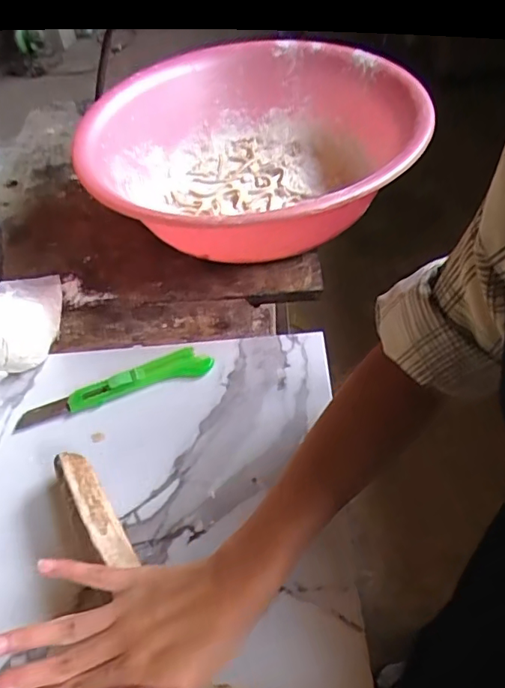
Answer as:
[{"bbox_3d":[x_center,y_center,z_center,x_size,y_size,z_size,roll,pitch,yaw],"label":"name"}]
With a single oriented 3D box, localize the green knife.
[{"bbox_3d":[-0.134,0.041,0.519,0.189,0.020,0.031,-15,49,-10],"label":"green knife"}]

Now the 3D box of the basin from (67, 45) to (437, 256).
[{"bbox_3d":[-0.005,-0.237,0.681,0.407,0.132,0.415,-3,48,3],"label":"basin"}]

